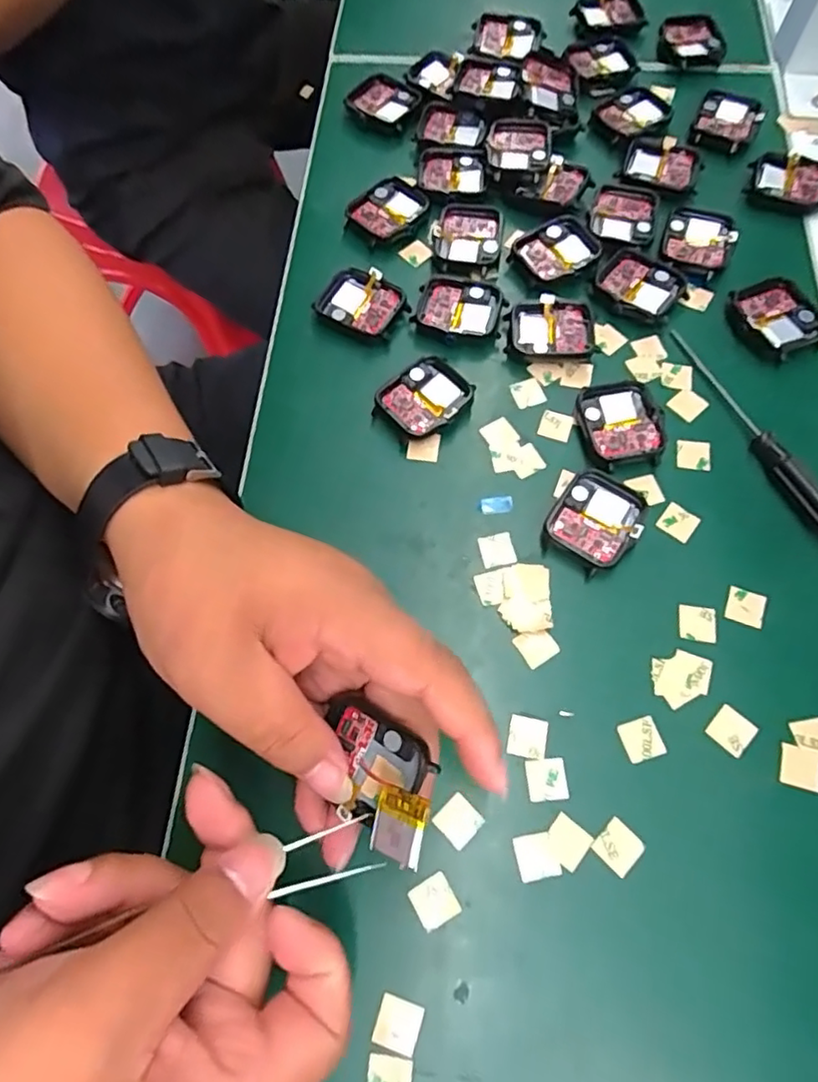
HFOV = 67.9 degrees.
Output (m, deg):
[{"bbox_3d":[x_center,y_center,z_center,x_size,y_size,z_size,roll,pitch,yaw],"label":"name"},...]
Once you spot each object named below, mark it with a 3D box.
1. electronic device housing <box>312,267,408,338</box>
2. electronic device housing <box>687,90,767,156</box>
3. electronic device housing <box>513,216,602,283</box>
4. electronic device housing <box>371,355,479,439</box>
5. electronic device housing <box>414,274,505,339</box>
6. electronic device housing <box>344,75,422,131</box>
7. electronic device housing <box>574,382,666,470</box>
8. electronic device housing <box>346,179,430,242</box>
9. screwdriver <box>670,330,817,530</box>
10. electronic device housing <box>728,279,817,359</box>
[{"bbox_3d":[-0.027,-0.130,0.334,0.043,0.011,0.036,28,72,13],"label":"electronic device housing"},{"bbox_3d":[0.198,-0.262,0.377,0.037,0.006,0.049,23,71,11],"label":"electronic device housing"},{"bbox_3d":[0.083,-0.164,0.340,0.041,0.004,0.036,-33,71,-10],"label":"electronic device housing"},{"bbox_3d":[0.008,-0.072,0.311,0.042,0.012,0.039,-40,72,-12],"label":"electronic device housing"},{"bbox_3d":[0.027,-0.126,0.330,0.044,0.007,0.037,16,70,9],"label":"electronic device housing"},{"bbox_3d":[-0.016,-0.284,0.394,0.045,0.007,0.038,34,74,15],"label":"electronic device housing"},{"bbox_3d":[0.104,-0.057,0.302,0.036,0.009,0.044,-14,69,-3],"label":"electronic device housing"},{"bbox_3d":[-0.013,-0.195,0.359,0.039,0.011,0.040,38,75,16],"label":"electronic device housing"},{"bbox_3d":[0.168,-0.056,0.296,0.011,0.015,0.130,-21,69,-6],"label":"screwdriver"},{"bbox_3d":[0.194,-0.117,0.321,0.036,0.011,0.042,-23,69,-6],"label":"electronic device housing"}]

